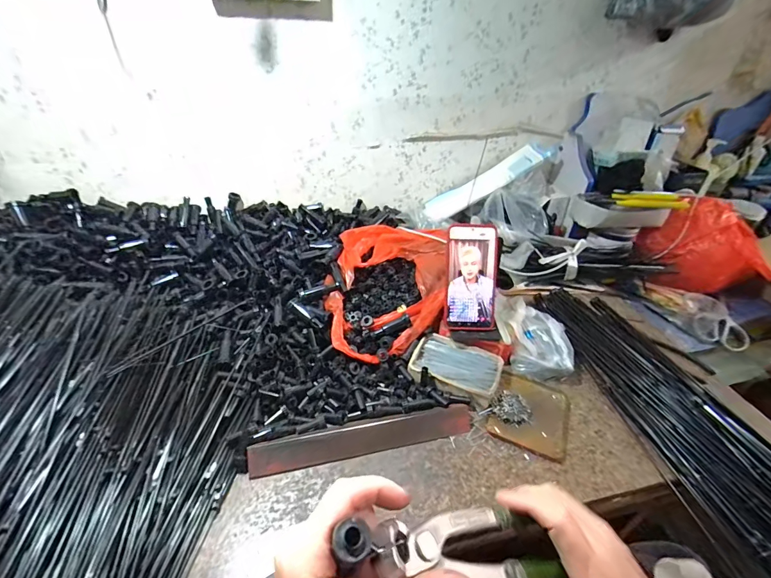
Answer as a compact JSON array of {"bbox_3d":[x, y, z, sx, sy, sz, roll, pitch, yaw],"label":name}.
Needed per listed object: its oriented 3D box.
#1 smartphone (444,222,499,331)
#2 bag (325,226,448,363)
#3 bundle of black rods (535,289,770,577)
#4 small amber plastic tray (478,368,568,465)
[{"bbox_3d":[0.134,-0.019,0.571,0.079,0.164,0.012,0,4,-2],"label":"smartphone"},{"bbox_3d":[0.007,-0.013,0.639,0.189,0.083,0.283,5,37,4],"label":"bag"},{"bbox_3d":[0.413,0.170,0.498,0.166,0.044,0.565,-7,38,-12],"label":"bundle of black rods"},{"bbox_3d":[0.204,0.171,0.520,0.104,0.011,0.117,16,39,18],"label":"small amber plastic tray"}]

